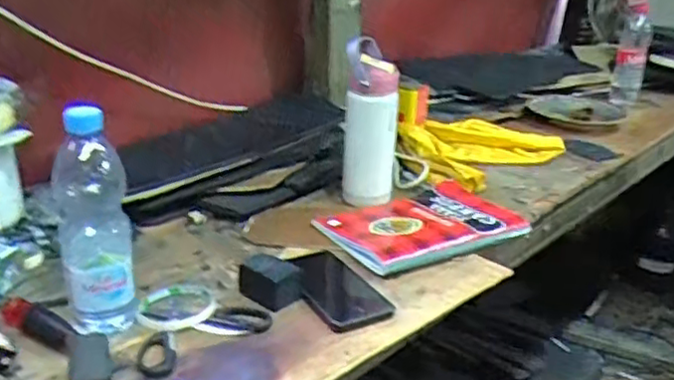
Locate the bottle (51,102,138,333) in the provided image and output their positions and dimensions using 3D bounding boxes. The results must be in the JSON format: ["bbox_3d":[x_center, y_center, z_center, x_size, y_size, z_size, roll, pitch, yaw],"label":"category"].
[{"bbox_3d":[-0.238,0.036,0.658,0.067,0.221,0.058,-6,26,-19],"label":"bottle"}]

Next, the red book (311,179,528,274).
[{"bbox_3d":[0.121,0.041,0.928,0.250,0.019,0.179,-11,28,-29],"label":"red book"}]

